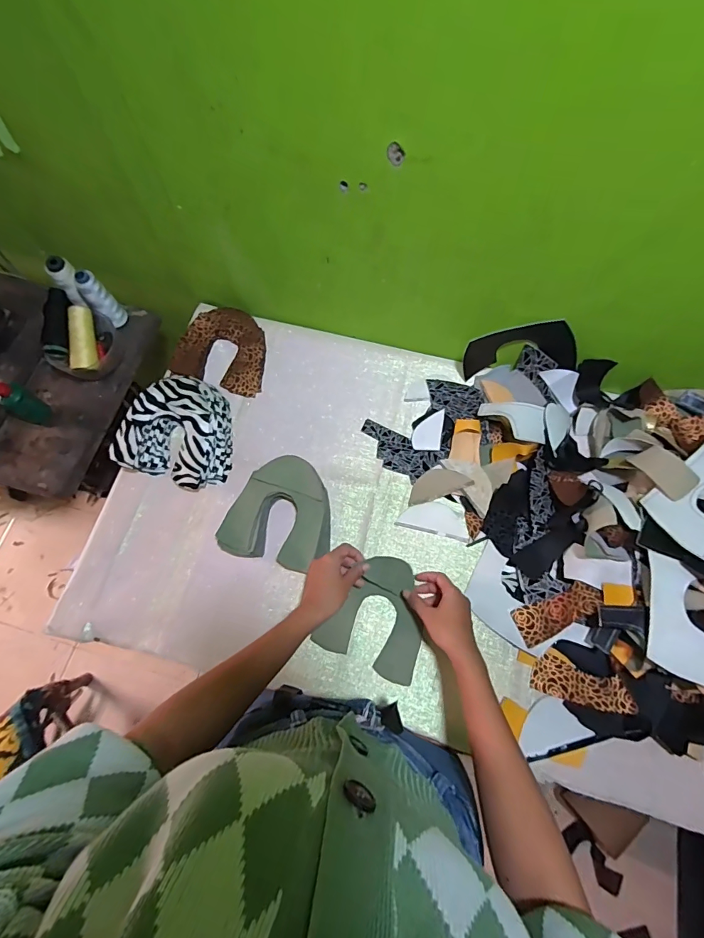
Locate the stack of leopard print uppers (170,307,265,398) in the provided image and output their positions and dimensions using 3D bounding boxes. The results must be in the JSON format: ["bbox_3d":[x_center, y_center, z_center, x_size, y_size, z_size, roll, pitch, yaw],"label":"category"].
[{"bbox_3d":[-0.231,-0.223,0.759,0.157,0.031,0.148,16,72,6],"label":"stack of leopard print uppers"}]

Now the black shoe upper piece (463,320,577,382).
[{"bbox_3d":[0.264,-0.190,0.673,0.171,0.096,0.031,-2,70,29],"label":"black shoe upper piece"}]

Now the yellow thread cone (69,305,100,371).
[{"bbox_3d":[-0.474,-0.230,0.734,0.034,0.034,0.114,-5,88,1],"label":"yellow thread cone"}]

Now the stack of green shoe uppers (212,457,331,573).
[{"bbox_3d":[-0.110,0.067,0.658,0.157,0.050,0.161,13,72,5],"label":"stack of green shoe uppers"}]

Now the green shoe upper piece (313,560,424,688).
[{"bbox_3d":[0.043,0.211,0.610,0.142,0.027,0.154,23,75,9],"label":"green shoe upper piece"}]

